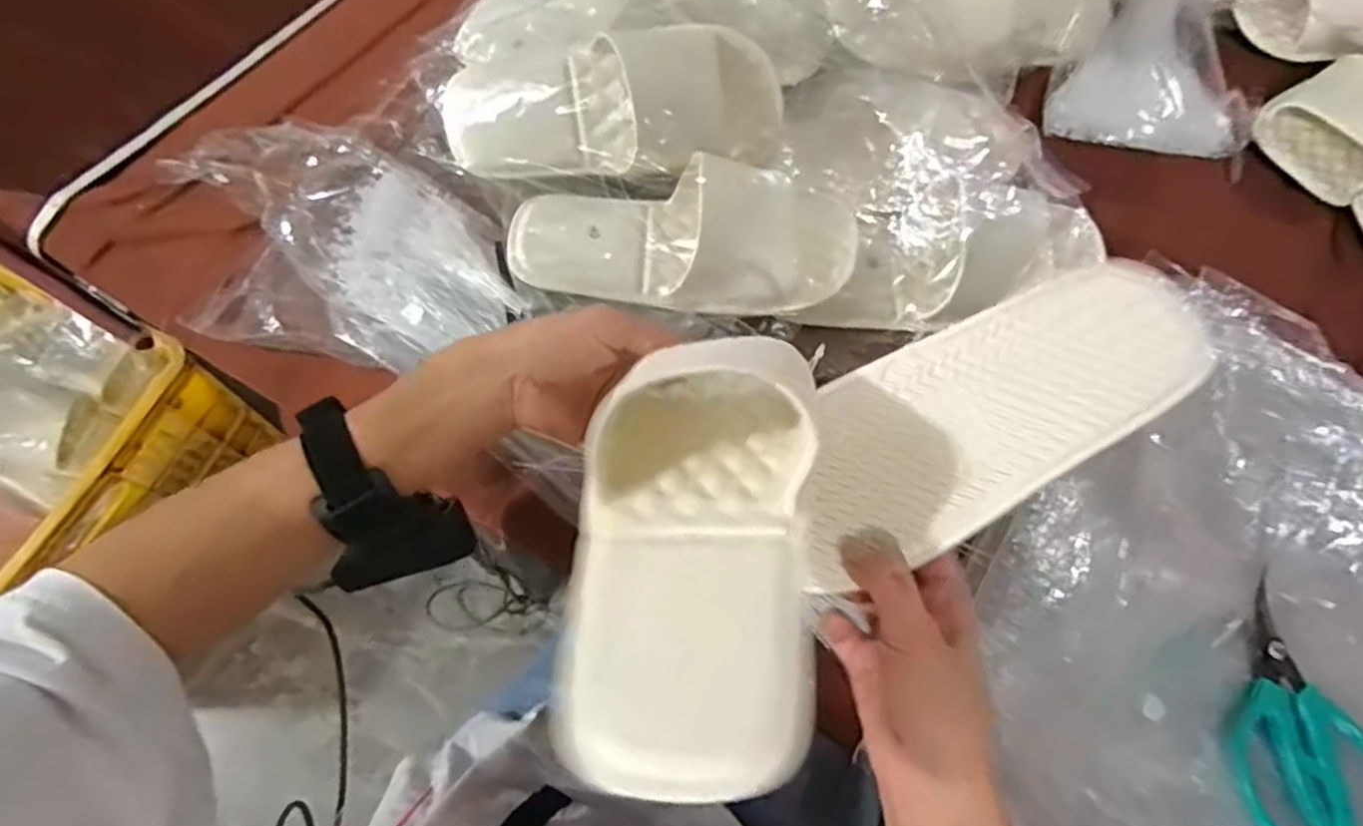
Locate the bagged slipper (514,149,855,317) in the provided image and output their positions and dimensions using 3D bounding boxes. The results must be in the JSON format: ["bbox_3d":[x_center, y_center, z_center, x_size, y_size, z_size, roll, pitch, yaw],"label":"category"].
[{"bbox_3d":[0.003,-0.125,0.483,0.235,0.059,0.111,7,67,0],"label":"bagged slipper"}]

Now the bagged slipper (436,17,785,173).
[{"bbox_3d":[-0.046,-0.213,0.498,0.238,0.075,0.095,-1,67,-3],"label":"bagged slipper"}]

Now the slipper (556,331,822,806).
[{"bbox_3d":[0.008,0.031,0.291,0.096,0.052,0.226,9,40,1],"label":"slipper"}]

